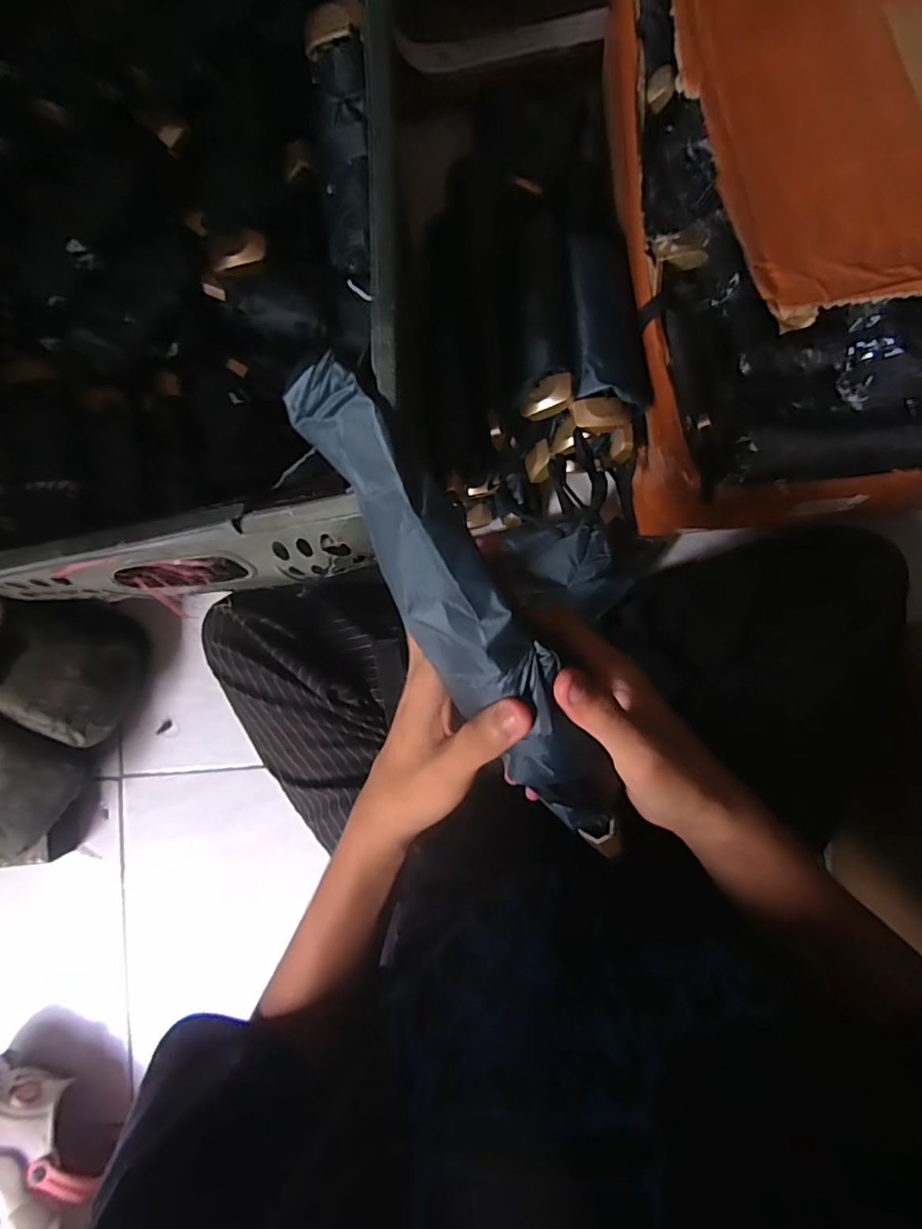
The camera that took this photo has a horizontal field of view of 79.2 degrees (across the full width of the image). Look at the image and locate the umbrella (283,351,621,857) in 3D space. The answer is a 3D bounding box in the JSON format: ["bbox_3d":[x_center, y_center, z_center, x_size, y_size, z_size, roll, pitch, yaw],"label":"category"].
[{"bbox_3d":[0.014,0.024,0.230,0.041,0.034,0.259,-31,124,3],"label":"umbrella"}]

